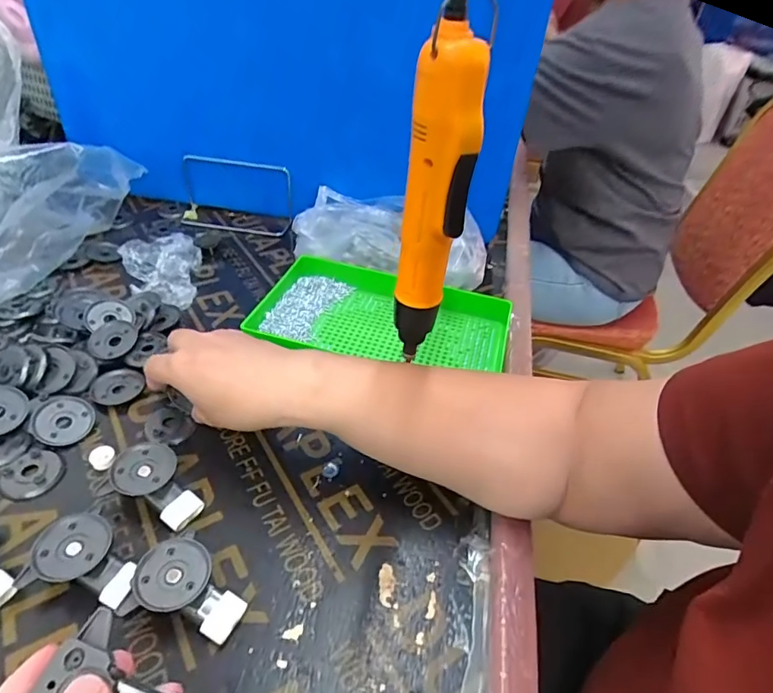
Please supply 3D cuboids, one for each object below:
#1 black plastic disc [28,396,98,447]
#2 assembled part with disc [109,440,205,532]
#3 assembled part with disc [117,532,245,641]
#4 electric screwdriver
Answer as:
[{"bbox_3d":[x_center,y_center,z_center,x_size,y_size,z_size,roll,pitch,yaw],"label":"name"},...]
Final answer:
[{"bbox_3d":[-0.266,0.062,0.406,0.044,0.008,0.044,12,51,-15],"label":"black plastic disc"},{"bbox_3d":[-0.167,0.102,0.355,0.042,0.033,0.064,-27,50,-32],"label":"assembled part with disc"},{"bbox_3d":[-0.119,0.150,0.304,0.063,0.031,0.050,15,41,11],"label":"assembled part with disc"},{"bbox_3d":[0.028,-0.076,0.297,0.037,0.191,0.033,9,41,4],"label":"electric screwdriver"}]

